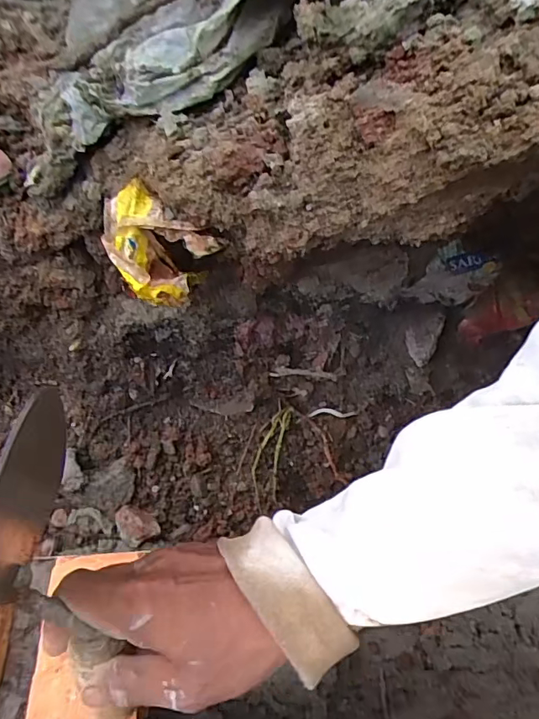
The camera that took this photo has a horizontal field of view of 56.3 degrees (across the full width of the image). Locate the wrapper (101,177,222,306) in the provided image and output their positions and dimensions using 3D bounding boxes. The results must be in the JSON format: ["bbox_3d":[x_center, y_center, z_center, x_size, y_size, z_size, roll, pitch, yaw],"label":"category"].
[{"bbox_3d":[-0.075,-0.061,0.298,0.069,0.047,0.058,33,60,16],"label":"wrapper"}]

